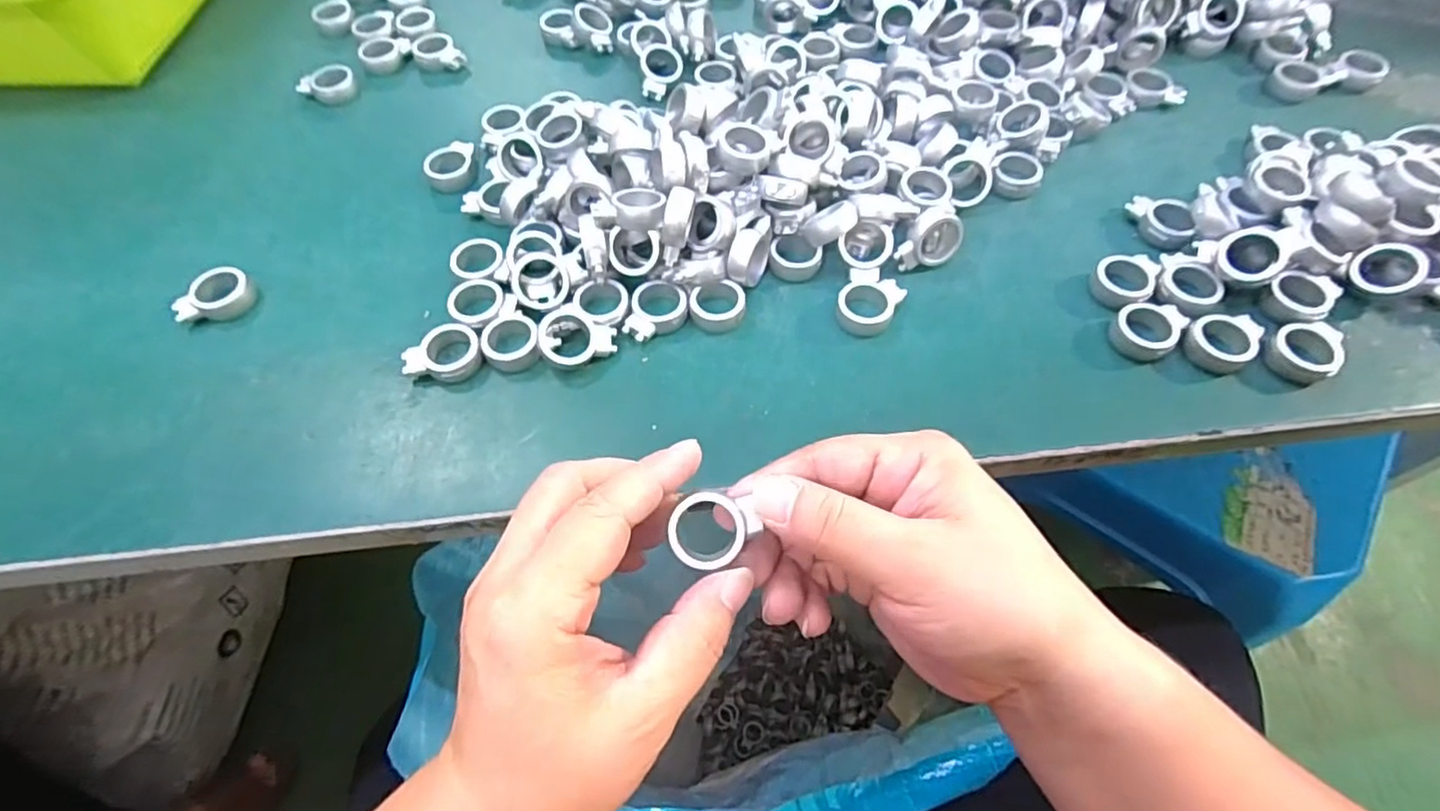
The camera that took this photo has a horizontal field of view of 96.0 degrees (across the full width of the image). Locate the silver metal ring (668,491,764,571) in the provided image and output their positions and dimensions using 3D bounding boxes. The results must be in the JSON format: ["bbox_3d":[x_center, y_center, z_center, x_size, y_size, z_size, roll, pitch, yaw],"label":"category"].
[{"bbox_3d":[-0.004,0.041,0.215,0.025,0.010,0.025,0,86,-4],"label":"silver metal ring"}]

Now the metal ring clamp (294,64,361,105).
[{"bbox_3d":[-0.240,-0.196,0.397,0.033,0.012,0.024,-31,63,-16],"label":"metal ring clamp"}]

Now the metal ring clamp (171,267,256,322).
[{"bbox_3d":[-0.240,-0.051,0.308,0.021,0.013,0.034,36,67,20],"label":"metal ring clamp"}]

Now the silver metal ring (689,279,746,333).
[{"bbox_3d":[-0.001,-0.046,0.302,0.026,0.011,0.022,-3,59,0],"label":"silver metal ring"}]

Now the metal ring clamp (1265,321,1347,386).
[{"bbox_3d":[0.254,-0.023,0.281,0.031,0.010,0.026,-33,63,-16],"label":"metal ring clamp"}]

